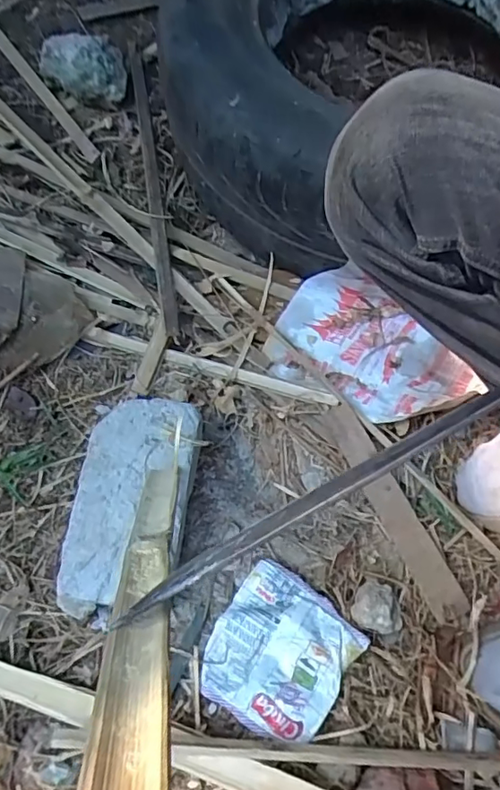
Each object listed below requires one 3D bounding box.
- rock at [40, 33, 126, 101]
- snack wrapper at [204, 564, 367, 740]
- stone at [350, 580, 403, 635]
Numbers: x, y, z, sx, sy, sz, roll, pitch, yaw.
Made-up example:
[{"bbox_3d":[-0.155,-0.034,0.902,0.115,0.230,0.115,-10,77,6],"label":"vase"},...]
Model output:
[{"bbox_3d":[-0.233,-0.460,0.761,0.112,0.048,0.099,-15,71,-6],"label":"rock"},{"bbox_3d":[0.027,0.238,0.502,0.120,0.020,0.125,31,73,10],"label":"snack wrapper"},{"bbox_3d":[0.122,0.199,0.513,0.047,0.031,0.042,16,71,5],"label":"stone"}]

